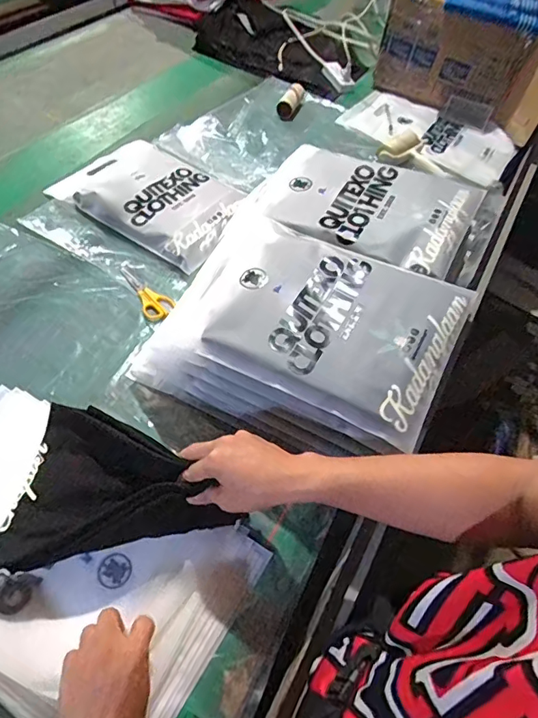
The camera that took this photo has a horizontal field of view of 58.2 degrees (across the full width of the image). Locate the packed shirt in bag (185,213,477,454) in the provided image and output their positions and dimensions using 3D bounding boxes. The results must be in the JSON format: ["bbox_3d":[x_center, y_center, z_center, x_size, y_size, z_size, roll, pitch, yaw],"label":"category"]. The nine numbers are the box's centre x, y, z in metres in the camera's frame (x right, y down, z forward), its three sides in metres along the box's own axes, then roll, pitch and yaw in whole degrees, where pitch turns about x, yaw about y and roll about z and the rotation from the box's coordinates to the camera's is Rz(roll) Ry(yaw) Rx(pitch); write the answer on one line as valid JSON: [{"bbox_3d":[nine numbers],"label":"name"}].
[{"bbox_3d":[0.067,-0.066,0.602,0.326,0.017,0.236,28,56,12],"label":"packed shirt in bag"}]

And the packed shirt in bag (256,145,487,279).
[{"bbox_3d":[0.139,-0.234,0.728,0.316,0.036,0.222,23,56,13],"label":"packed shirt in bag"}]

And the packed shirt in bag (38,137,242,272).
[{"bbox_3d":[-0.209,-0.311,0.908,0.356,0.026,0.230,31,58,18],"label":"packed shirt in bag"}]

